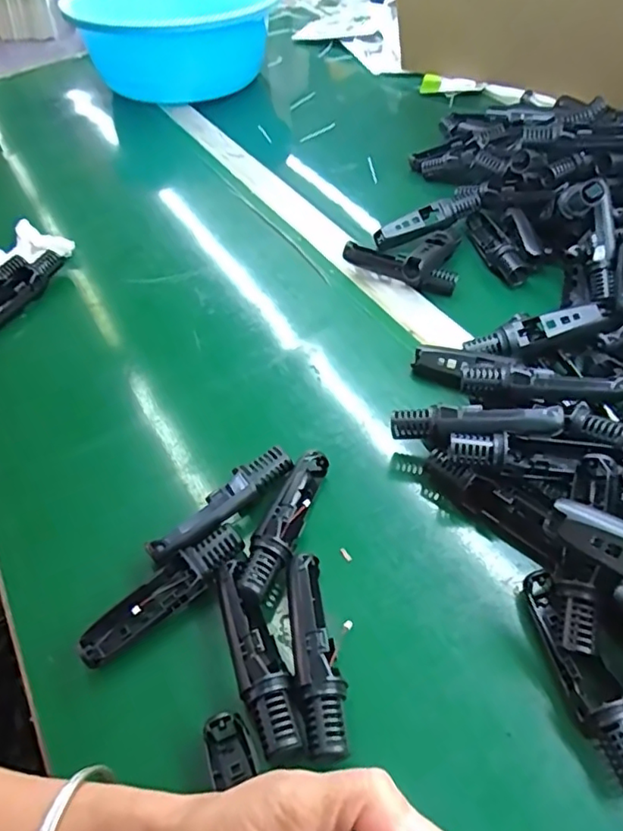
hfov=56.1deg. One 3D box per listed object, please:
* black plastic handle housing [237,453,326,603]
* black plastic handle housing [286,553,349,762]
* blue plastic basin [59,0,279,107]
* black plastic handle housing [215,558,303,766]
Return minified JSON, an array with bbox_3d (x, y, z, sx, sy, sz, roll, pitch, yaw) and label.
[{"bbox_3d":[-0.020,0.078,0.421,0.026,0.034,0.121,11,52,15],"label":"black plastic handle housing"},{"bbox_3d":[0.002,0.146,0.362,0.025,0.030,0.119,-9,49,-2],"label":"black plastic handle housing"},{"bbox_3d":[-0.235,-0.633,0.983,0.304,0.128,0.294,-18,51,-12],"label":"blue plastic basin"},{"bbox_3d":[-0.035,0.148,0.362,0.027,0.025,0.123,-20,51,-12],"label":"black plastic handle housing"}]

